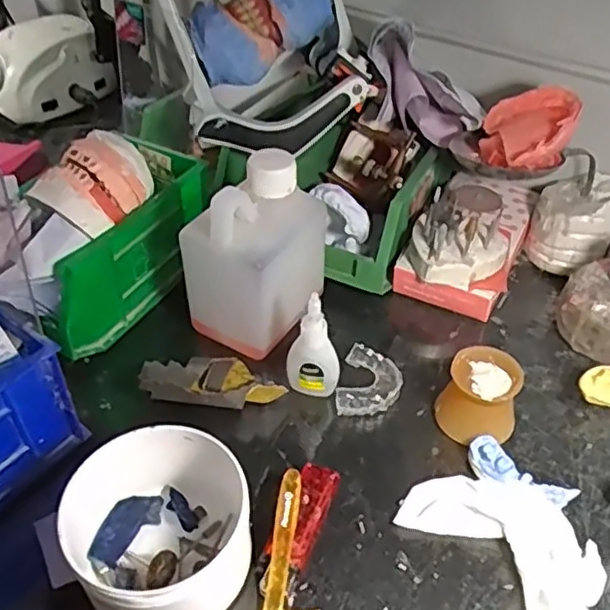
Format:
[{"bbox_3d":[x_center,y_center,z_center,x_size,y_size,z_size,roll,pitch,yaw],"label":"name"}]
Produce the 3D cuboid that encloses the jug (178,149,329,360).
[{"bbox_3d":[-0.032,-0.040,0.460,0.068,0.118,0.086,22,48,21],"label":"jug"}]

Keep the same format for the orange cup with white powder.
[{"bbox_3d":[0.113,0.061,0.426,0.049,0.045,0.051,0,44,0],"label":"orange cup with white powder"}]

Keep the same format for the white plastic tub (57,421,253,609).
[{"bbox_3d":[-0.077,0.121,0.347,0.088,0.060,0.090,0,44,0],"label":"white plastic tub"}]

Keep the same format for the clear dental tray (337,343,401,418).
[{"bbox_3d":[0.046,0.055,0.456,0.040,0.015,0.056,10,44,10],"label":"clear dental tray"}]

